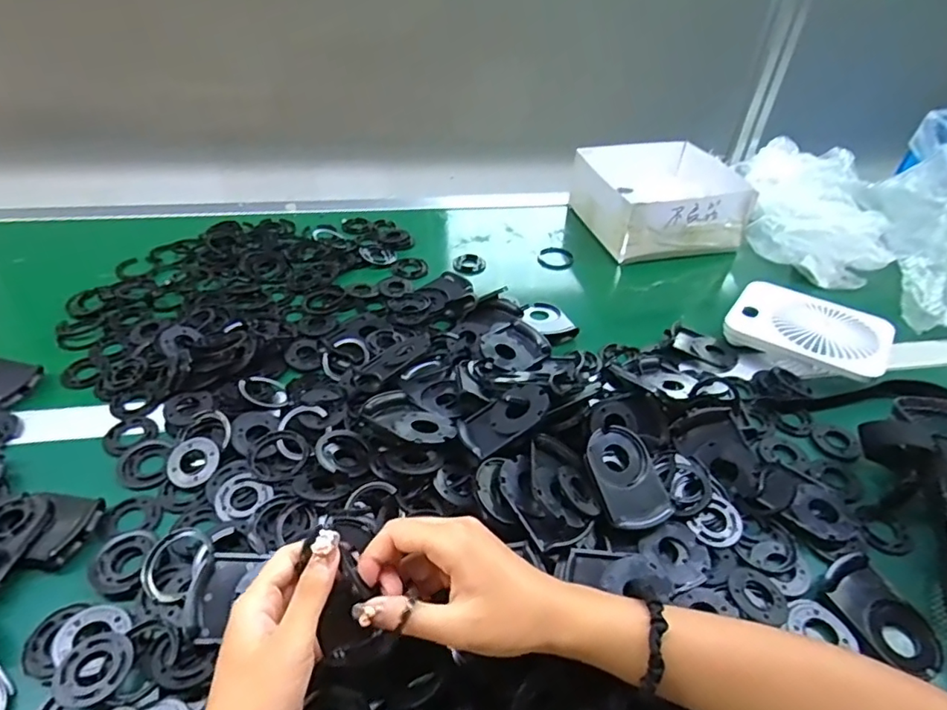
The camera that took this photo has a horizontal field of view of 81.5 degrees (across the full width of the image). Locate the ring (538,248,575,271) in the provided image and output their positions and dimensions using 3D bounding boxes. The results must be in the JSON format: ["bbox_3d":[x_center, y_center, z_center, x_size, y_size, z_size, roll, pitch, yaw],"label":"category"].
[{"bbox_3d":[0.121,-0.141,0.806,0.050,0.008,0.052,3,50,-3],"label":"ring"}]

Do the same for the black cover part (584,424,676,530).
[{"bbox_3d":[0.126,0.100,0.453,0.060,0.011,0.084,-17,62,-23],"label":"black cover part"}]

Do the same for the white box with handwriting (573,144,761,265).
[{"bbox_3d":[0.298,-0.249,0.873,0.233,0.085,0.216,-9,42,-14],"label":"white box with handwriting"}]

